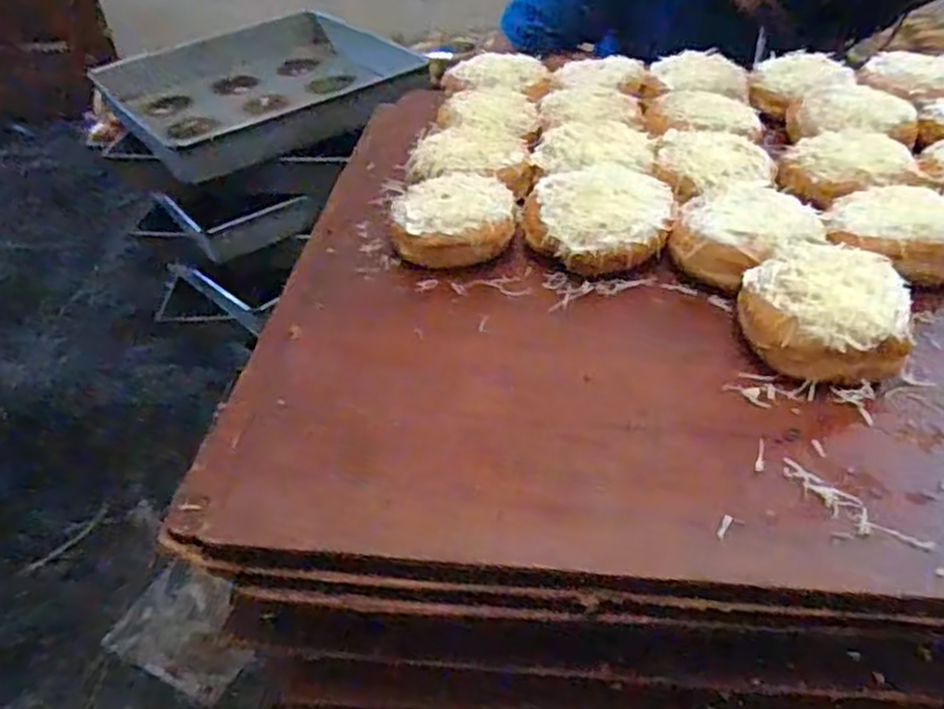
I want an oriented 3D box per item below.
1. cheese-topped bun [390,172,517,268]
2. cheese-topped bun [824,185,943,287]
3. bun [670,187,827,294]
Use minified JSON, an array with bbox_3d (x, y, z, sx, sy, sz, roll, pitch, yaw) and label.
[{"bbox_3d":[-0.012,-0.097,0.522,0.081,0.030,0.079,-2,41,3],"label":"cheese-topped bun"},{"bbox_3d":[0.272,-0.071,0.474,0.089,0.038,0.077,23,48,28],"label":"cheese-topped bun"},{"bbox_3d":[0.177,-0.077,0.482,0.092,0.041,0.084,-3,41,2],"label":"bun"}]

